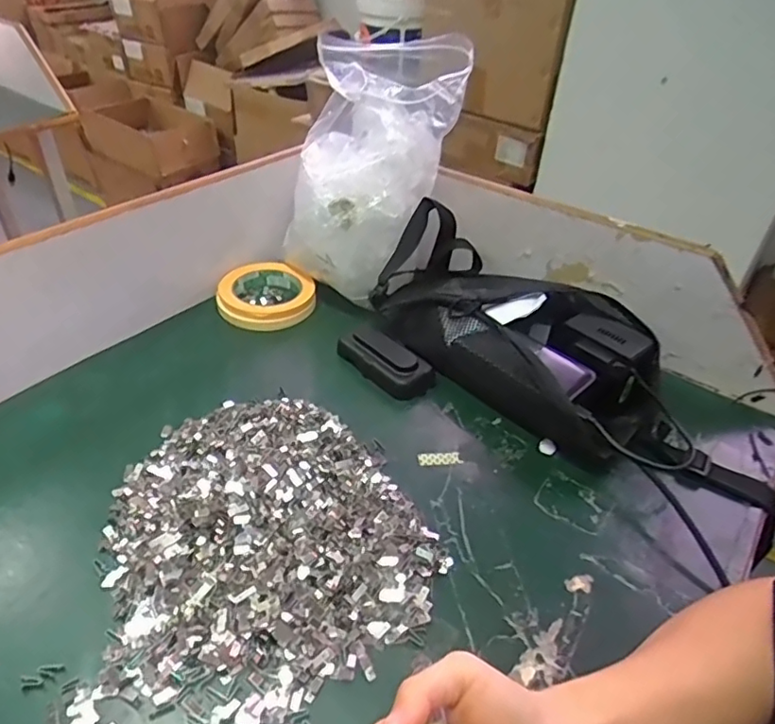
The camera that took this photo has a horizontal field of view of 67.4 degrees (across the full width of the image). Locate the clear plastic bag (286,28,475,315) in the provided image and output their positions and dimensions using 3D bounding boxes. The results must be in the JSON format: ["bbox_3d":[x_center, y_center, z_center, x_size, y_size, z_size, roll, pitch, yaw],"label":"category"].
[{"bbox_3d":[-0.014,-0.212,0.629,0.135,0.229,0.158,31,46,29],"label":"clear plastic bag"}]

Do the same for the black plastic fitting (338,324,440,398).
[{"bbox_3d":[-0.001,-0.002,0.582,0.105,0.025,0.044,33,47,30],"label":"black plastic fitting"}]

